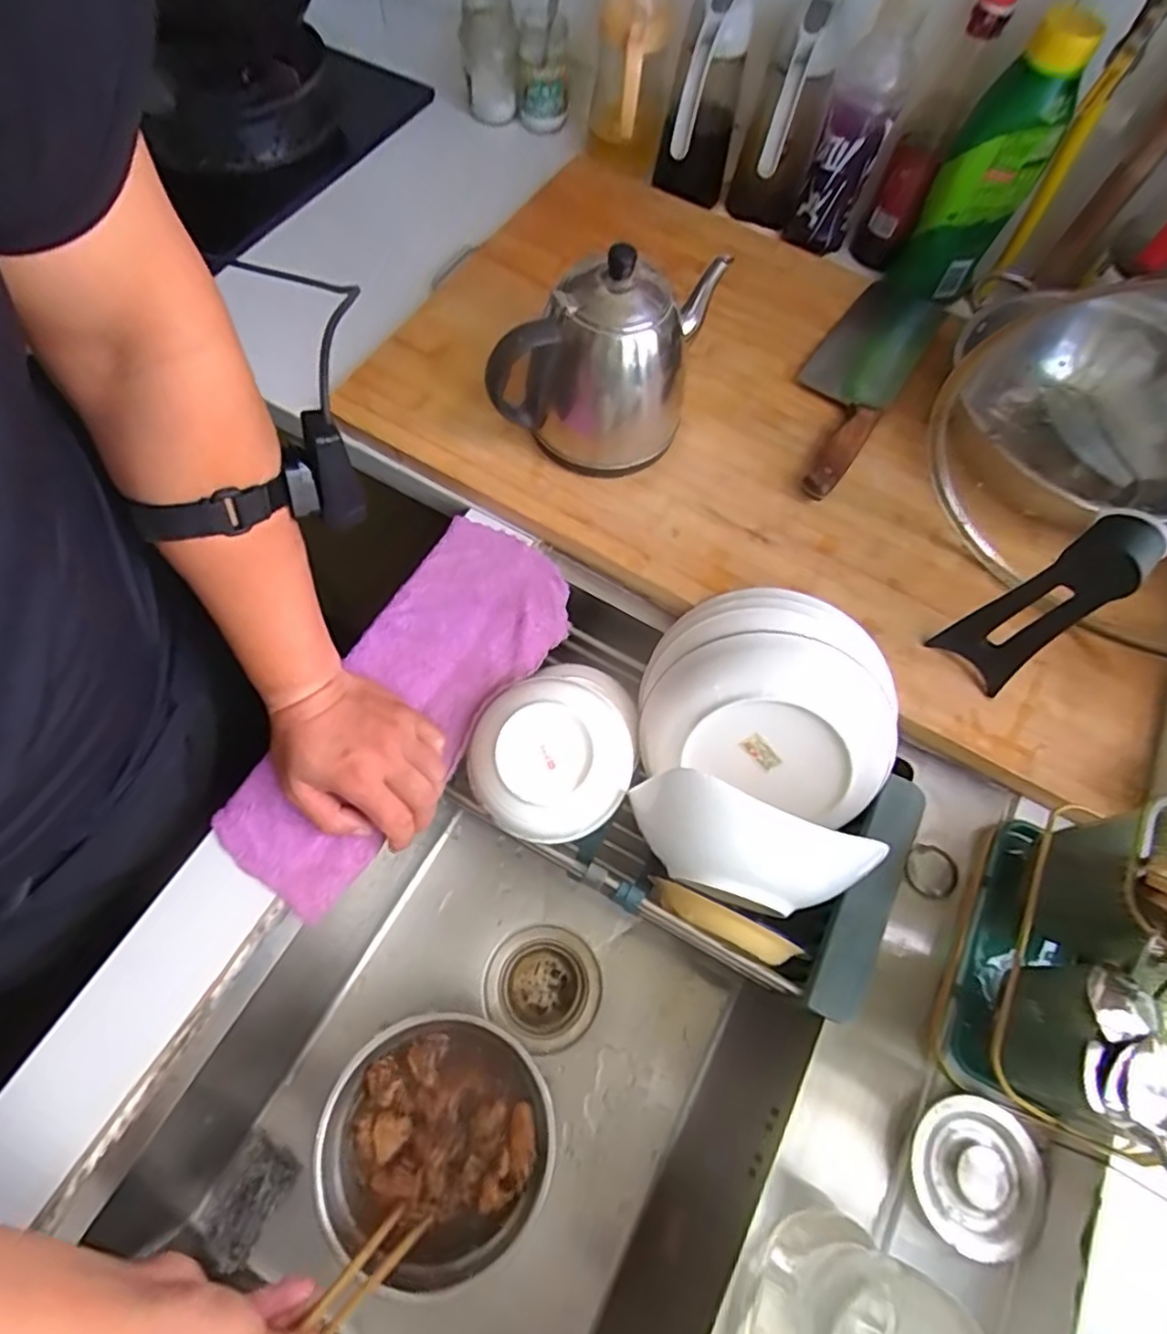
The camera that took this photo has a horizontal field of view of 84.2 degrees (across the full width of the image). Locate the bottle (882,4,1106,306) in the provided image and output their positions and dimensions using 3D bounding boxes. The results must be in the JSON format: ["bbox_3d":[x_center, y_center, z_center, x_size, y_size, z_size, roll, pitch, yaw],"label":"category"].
[{"bbox_3d":[0.379,-0.462,0.615,0.084,0.238,0.053,31,71,10],"label":"bottle"}]

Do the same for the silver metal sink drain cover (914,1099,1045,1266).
[{"bbox_3d":[0.249,0.320,0.407,0.082,0.011,0.076,-36,74,-15],"label":"silver metal sink drain cover"}]

